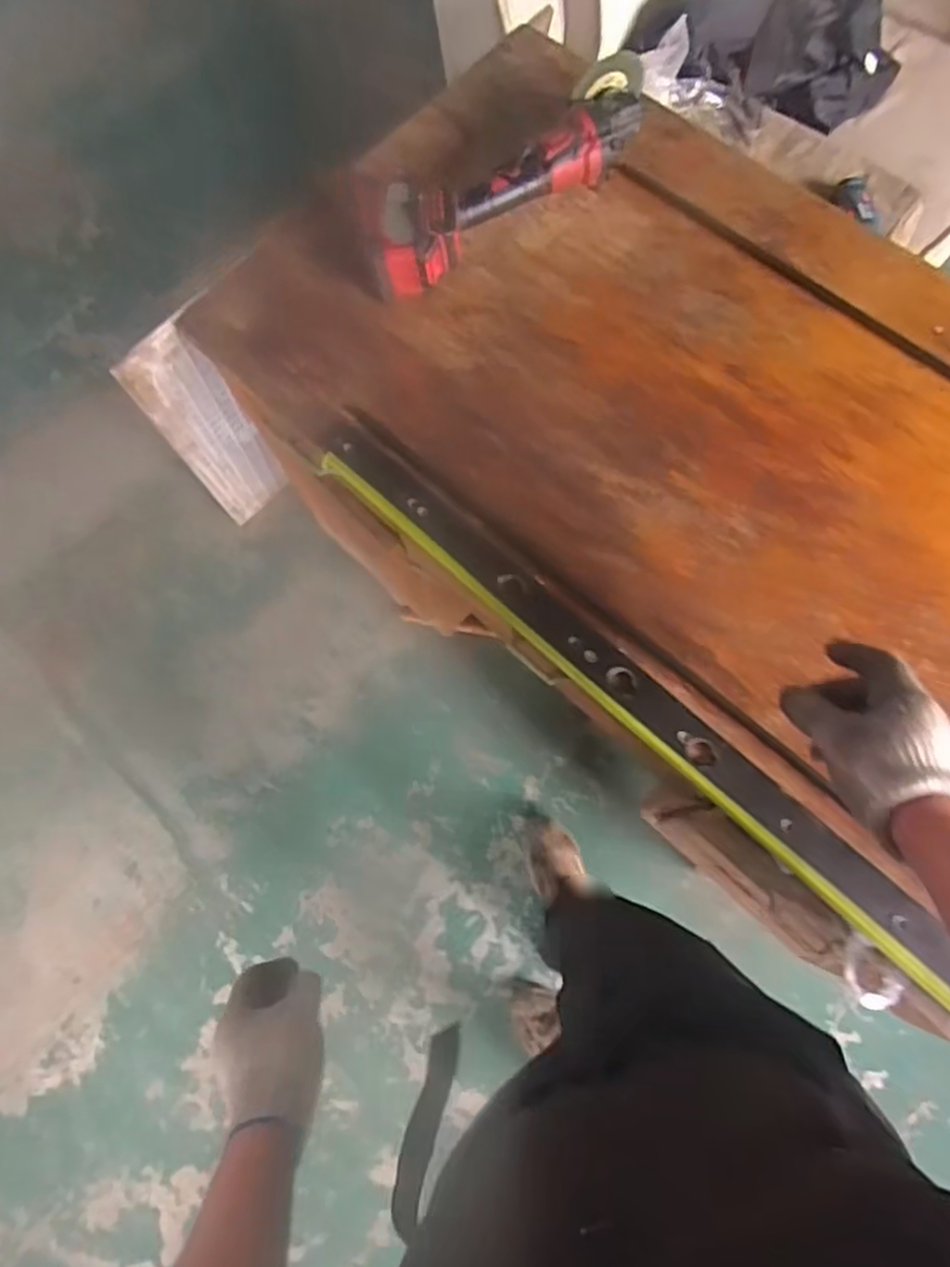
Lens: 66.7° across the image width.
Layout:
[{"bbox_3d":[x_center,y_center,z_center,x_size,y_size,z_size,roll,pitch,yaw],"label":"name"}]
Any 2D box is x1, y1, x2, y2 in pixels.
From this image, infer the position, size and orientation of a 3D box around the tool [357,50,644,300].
[{"bbox_3d":[0.041,-0.542,0.862,0.393,0.087,0.110,-33,73,-6],"label":"tool"}]

